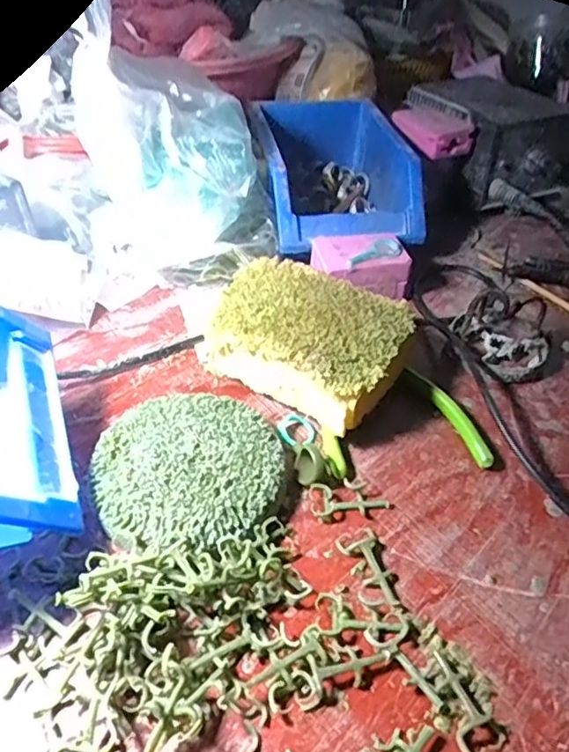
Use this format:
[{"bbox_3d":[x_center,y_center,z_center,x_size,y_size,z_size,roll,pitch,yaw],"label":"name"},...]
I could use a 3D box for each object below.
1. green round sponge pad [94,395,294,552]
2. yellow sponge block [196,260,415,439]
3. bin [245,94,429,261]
[{"bbox_3d":[-0.051,0.053,0.333,0.101,0.024,0.094,-3,44,-7],"label":"green round sponge pad"},{"bbox_3d":[0.013,-0.024,0.399,0.141,0.052,0.094,27,48,23],"label":"yellow sponge block"},{"bbox_3d":[0.038,-0.191,0.546,0.120,0.065,0.222,-5,44,-9],"label":"bin"}]

